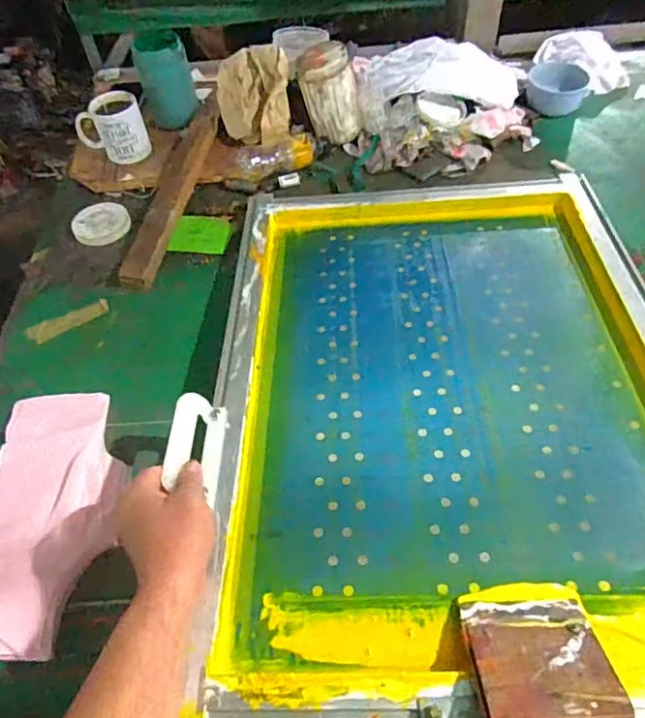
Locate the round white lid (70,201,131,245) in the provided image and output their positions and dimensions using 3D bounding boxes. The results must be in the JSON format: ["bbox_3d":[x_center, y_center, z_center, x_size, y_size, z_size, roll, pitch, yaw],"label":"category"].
[{"bbox_3d":[-0.366,-0.227,0.935,0.090,0.015,0.091,-2,51,3],"label":"round white lid"}]

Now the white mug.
[{"bbox_3d":[-0.379,-0.414,1.018,0.114,0.102,0.100,-22,53,-13],"label":"white mug"}]

